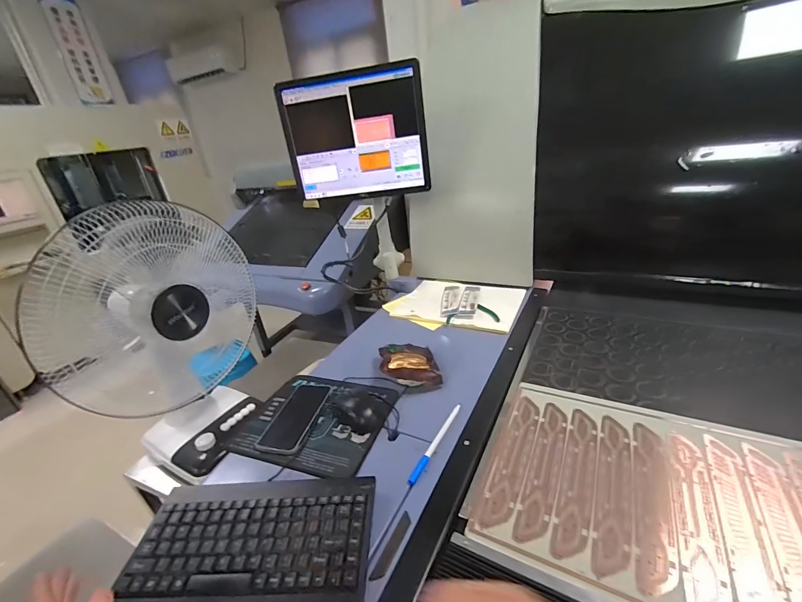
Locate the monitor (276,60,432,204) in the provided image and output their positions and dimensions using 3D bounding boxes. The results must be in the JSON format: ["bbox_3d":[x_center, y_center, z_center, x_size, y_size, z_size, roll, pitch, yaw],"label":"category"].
[{"bbox_3d":[-0.117,-0.427,0.946,0.359,0.295,0.039,-2,26,9],"label":"monitor"}]

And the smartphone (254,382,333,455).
[{"bbox_3d":[-0.185,0.204,0.657,0.081,0.012,0.172,0,26,15],"label":"smartphone"}]

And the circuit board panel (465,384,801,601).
[{"bbox_3d":[0.373,0.245,0.435,0.509,0.008,0.301,7,29,29],"label":"circuit board panel"}]

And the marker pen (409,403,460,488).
[{"bbox_3d":[0.057,0.219,0.572,0.012,0.006,0.170,9,30,31],"label":"marker pen"}]

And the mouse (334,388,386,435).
[{"bbox_3d":[-0.073,0.191,0.642,0.104,0.032,0.063,15,34,40],"label":"mouse"}]

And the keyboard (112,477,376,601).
[{"bbox_3d":[-0.181,0.295,0.450,0.288,0.031,0.145,-6,25,4],"label":"keyboard"}]

